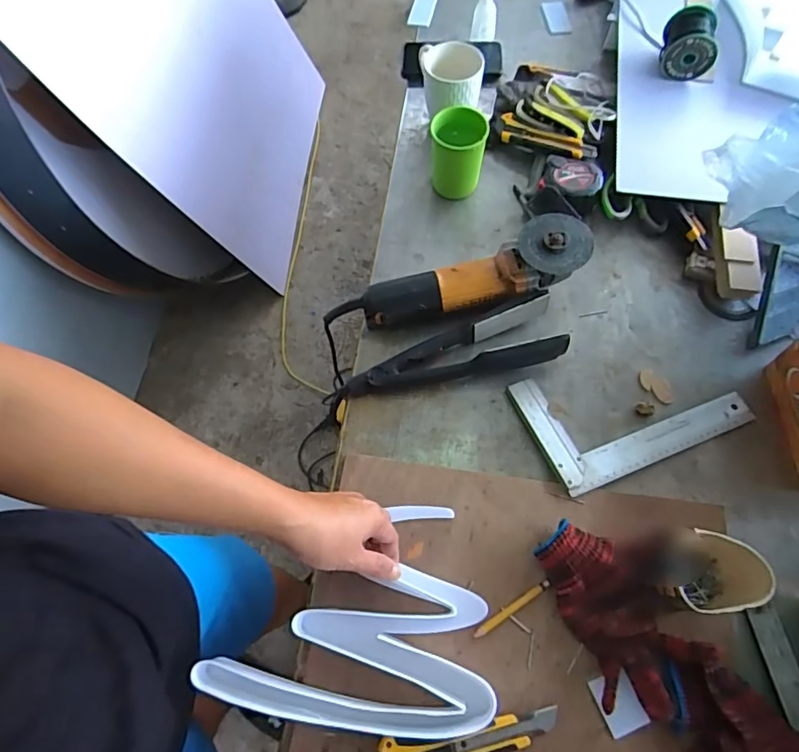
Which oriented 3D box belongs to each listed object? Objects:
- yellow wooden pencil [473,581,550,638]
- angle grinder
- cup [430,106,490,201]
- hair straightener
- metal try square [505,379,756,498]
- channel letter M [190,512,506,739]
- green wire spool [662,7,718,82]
[{"bbox_3d":[0.115,0.238,0.541,0.092,0.005,0.010,-30,67,-10],"label":"yellow wooden pencil"},{"bbox_3d":[0.072,-0.110,0.664,0.328,0.094,0.082,-16,65,-4],"label":"angle grinder"},{"bbox_3d":[0.083,-0.309,0.752,0.072,0.109,0.078,-1,67,3],"label":"cup"},{"bbox_3d":[0.062,-0.023,0.648,0.272,0.058,0.079,-18,65,-5],"label":"hair straightener"},{"bbox_3d":[0.277,0.032,0.630,0.254,0.025,0.145,-21,66,-6],"label":"metal try square"},{"bbox_3d":[-0.048,0.236,0.532,0.270,0.048,0.205,-1,65,3],"label":"channel letter M"},{"bbox_3d":[0.423,-0.481,0.770,0.076,0.070,0.072,16,69,10],"label":"green wire spool"}]

